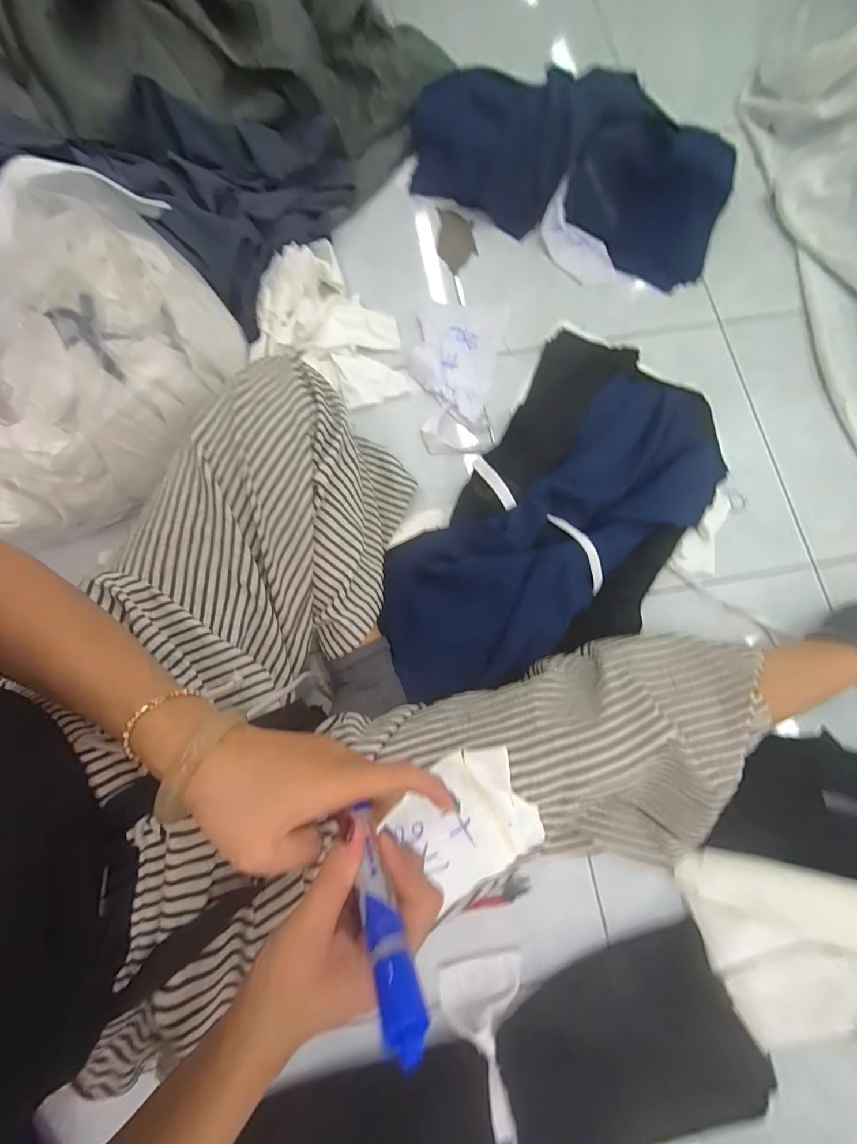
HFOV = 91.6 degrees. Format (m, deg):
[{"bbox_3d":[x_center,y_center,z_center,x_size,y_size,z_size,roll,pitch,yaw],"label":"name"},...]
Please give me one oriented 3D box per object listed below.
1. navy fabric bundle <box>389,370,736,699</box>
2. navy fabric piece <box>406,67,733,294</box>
[{"bbox_3d":[0.174,-0.052,0.527,0.540,0.090,0.229,-37,80,-7],"label":"navy fabric bundle"},{"bbox_3d":[0.220,-0.656,0.659,0.524,0.117,0.228,21,78,4],"label":"navy fabric piece"}]

